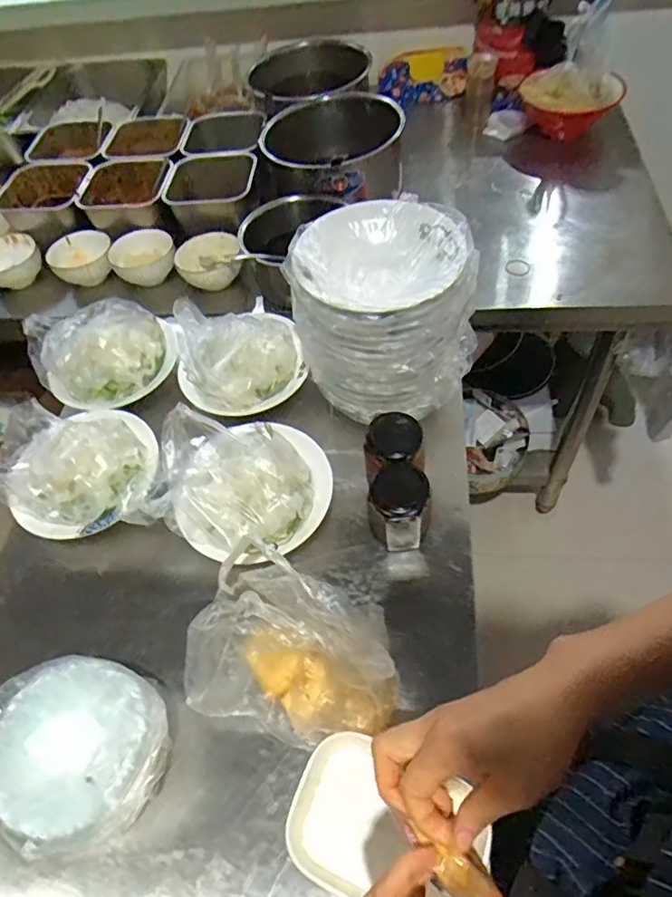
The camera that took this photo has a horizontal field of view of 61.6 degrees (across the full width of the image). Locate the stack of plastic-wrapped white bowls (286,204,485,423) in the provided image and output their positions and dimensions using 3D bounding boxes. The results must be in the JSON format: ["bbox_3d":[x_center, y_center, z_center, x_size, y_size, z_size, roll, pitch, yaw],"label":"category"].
[{"bbox_3d":[0.057,-0.165,0.693,0.206,0.181,0.196,-16,55,-4],"label":"stack of plastic-wrapped white bowls"}]

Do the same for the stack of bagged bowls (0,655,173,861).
[{"bbox_3d":[-0.245,0.292,0.542,0.163,0.089,0.158,5,56,11],"label":"stack of bagged bowls"}]

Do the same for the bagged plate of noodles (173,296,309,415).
[{"bbox_3d":[-0.137,-0.135,0.775,0.165,0.077,0.159,-3,55,5],"label":"bagged plate of noodles"}]

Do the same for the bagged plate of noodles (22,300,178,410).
[{"bbox_3d":[-0.339,-0.145,0.810,0.197,0.090,0.159,-17,55,-5],"label":"bagged plate of noodles"}]

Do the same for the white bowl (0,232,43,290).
[{"bbox_3d":[-0.606,-0.344,1.052,0.112,0.054,0.110,-3,55,5],"label":"white bowl"}]

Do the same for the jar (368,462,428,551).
[{"bbox_3d":[0.070,0.070,0.653,0.063,0.098,0.069,-3,55,5],"label":"jar"}]

